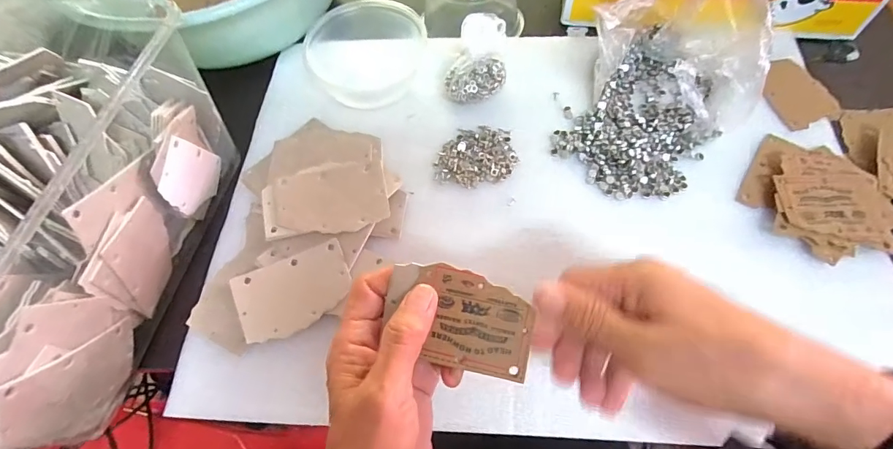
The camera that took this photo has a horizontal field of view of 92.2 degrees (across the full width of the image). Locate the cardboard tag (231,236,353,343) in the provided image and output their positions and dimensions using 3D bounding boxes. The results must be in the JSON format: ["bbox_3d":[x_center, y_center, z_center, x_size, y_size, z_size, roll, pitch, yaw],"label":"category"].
[{"bbox_3d":[-0.113,0.050,0.320,0.083,0.004,0.055,-21,72,-5],"label":"cardboard tag"}]

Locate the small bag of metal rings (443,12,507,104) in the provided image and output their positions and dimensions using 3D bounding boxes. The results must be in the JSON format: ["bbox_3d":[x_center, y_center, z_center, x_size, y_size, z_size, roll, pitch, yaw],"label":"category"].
[{"bbox_3d":[0.029,-0.149,0.393,0.052,0.052,0.064,15,66,11],"label":"small bag of metal rings"}]

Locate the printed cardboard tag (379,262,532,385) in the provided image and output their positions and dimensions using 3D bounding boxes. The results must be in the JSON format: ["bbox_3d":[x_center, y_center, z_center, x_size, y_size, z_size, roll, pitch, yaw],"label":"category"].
[{"bbox_3d":[0.008,0.054,0.243,0.081,0.004,0.053,12,89,6],"label":"printed cardboard tag"}]

